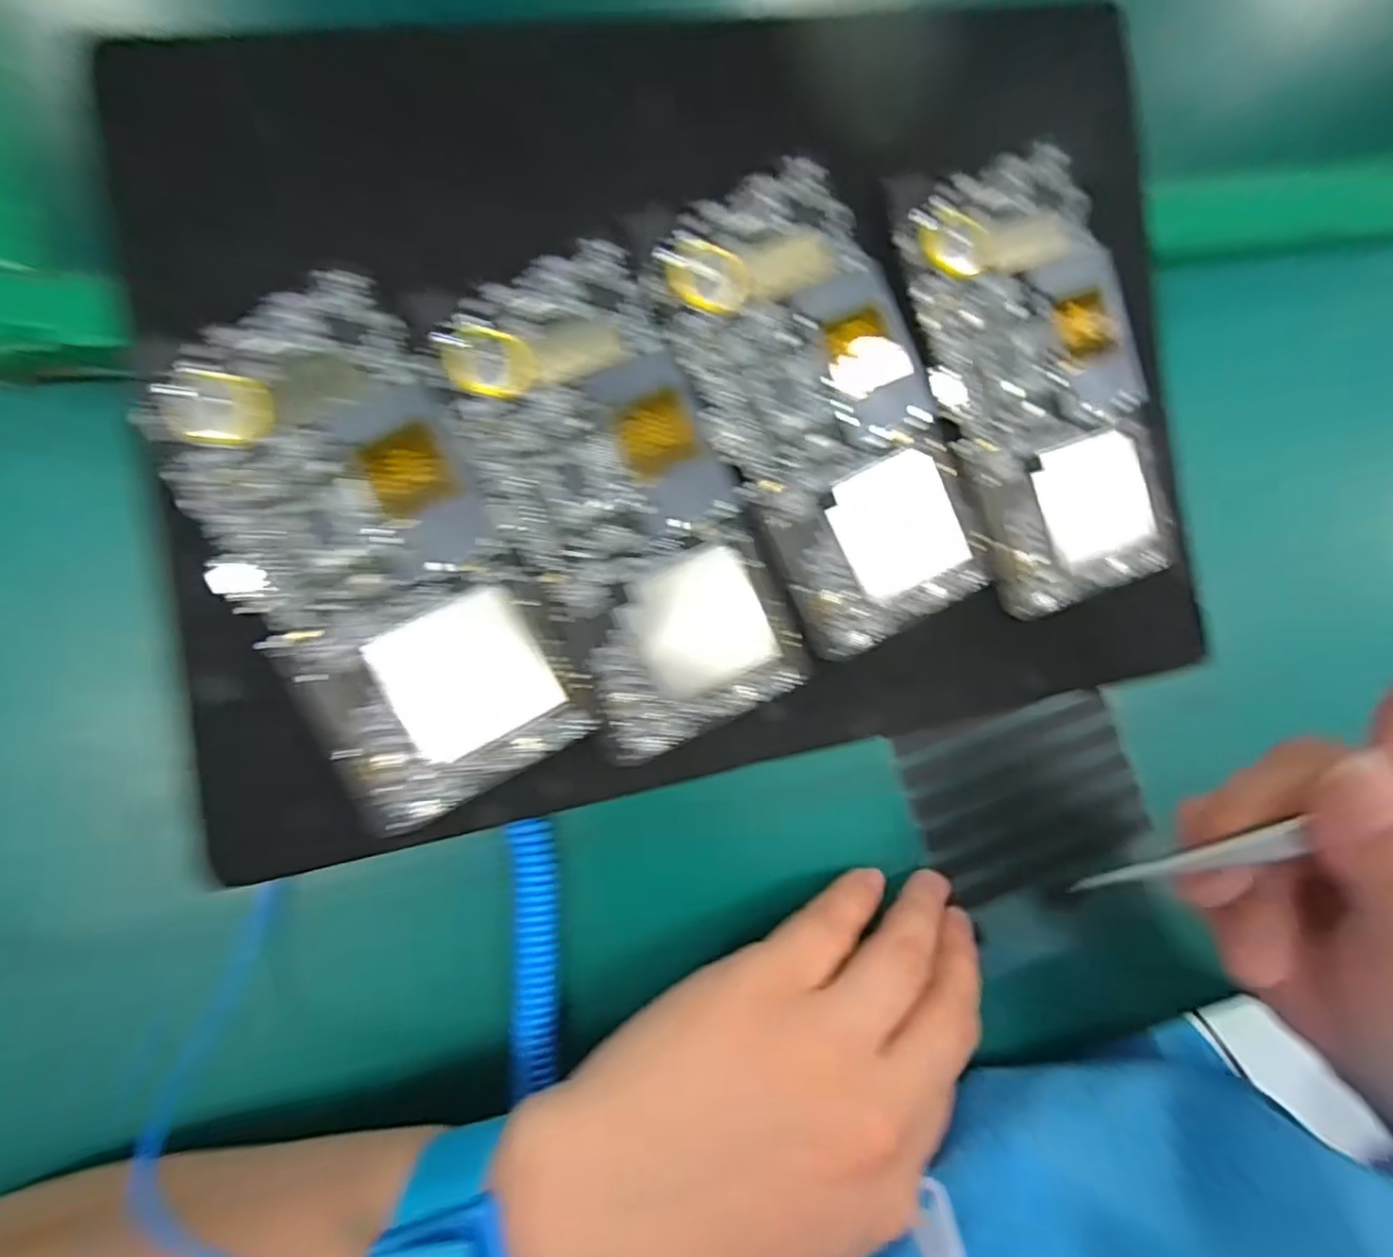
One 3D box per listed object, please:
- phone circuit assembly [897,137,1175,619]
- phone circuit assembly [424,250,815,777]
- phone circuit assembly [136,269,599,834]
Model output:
[{"bbox_3d":[0.123,-0.085,0.231,0.075,0.007,0.152,-20,97,-7],"label":"phone circuit assembly"},{"bbox_3d":[-0.022,-0.039,0.201,0.069,0.012,0.151,-24,87,-9],"label":"phone circuit assembly"},{"bbox_3d":[-0.096,-0.020,0.189,0.072,0.015,0.150,-25,87,-9],"label":"phone circuit assembly"}]

